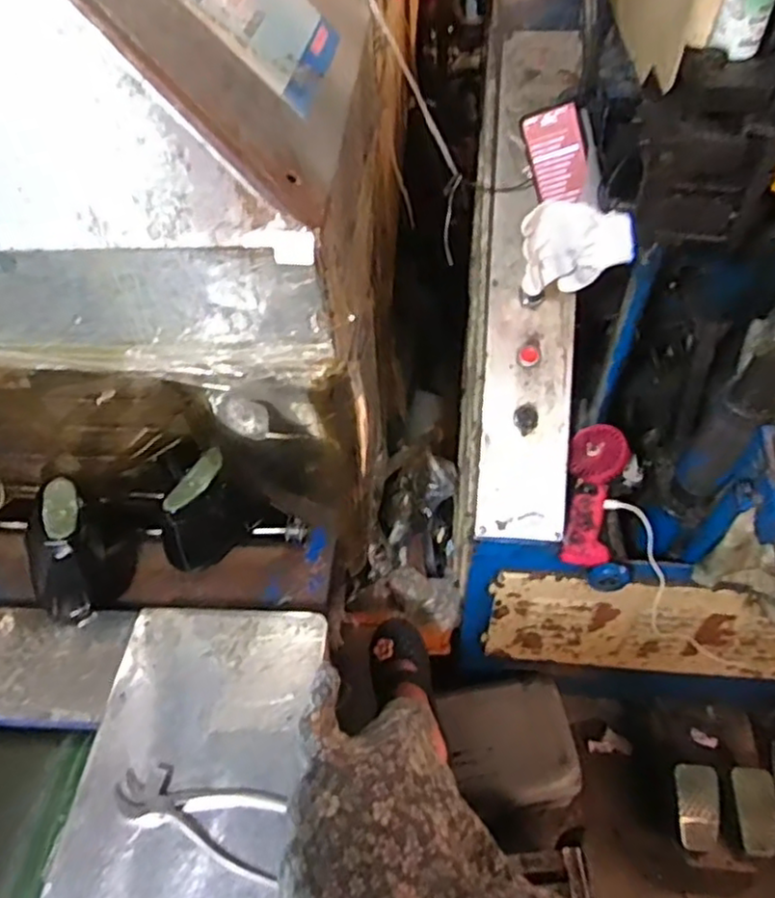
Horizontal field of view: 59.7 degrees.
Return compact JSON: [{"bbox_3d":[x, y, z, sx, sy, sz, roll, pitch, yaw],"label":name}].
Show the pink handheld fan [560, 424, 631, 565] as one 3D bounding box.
[{"bbox_3d":[0.302,0.063,0.992,0.080,0.052,0.214,11,66,12],"label":"pink handheld fan"}]

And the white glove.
[{"bbox_3d":[0.223,-0.237,0.819,0.129,0.124,0.060,1,50,3],"label":"white glove"}]

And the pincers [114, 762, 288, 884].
[{"bbox_3d":[-0.177,0.348,0.641,0.172,0.013,0.069,11,51,11],"label":"pincers"}]

